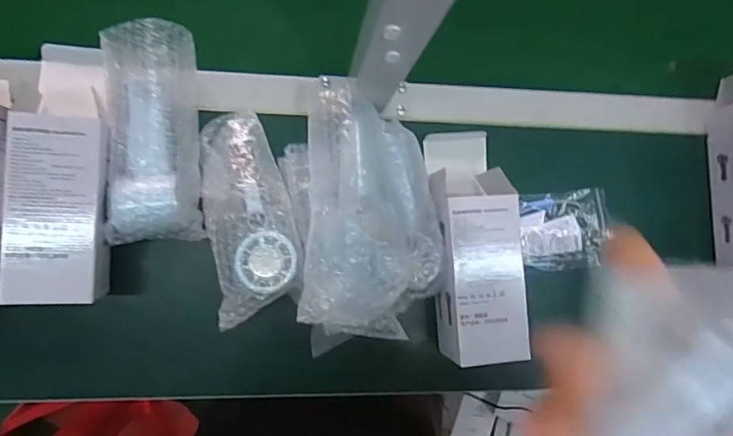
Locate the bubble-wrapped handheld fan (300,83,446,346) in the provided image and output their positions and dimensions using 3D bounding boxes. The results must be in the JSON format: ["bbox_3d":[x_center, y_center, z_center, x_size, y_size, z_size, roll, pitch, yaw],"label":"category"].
[{"bbox_3d":[0.009,-0.002,0.454,0.127,0.053,0.223,4,86,-7],"label":"bubble-wrapped handheld fan"}]

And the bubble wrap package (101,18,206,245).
[{"bbox_3d":[-0.206,-0.080,0.470,0.088,0.051,0.202,-3,87,-7],"label":"bubble wrap package"}]

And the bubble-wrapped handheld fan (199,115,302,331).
[{"bbox_3d":[-0.114,-0.006,0.478,0.084,0.042,0.197,-11,88,-8],"label":"bubble-wrapped handheld fan"}]

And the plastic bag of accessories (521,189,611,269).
[{"bbox_3d":[0.224,0.013,0.553,0.106,0.015,0.086,-6,87,-7],"label":"plastic bag of accessories"}]

